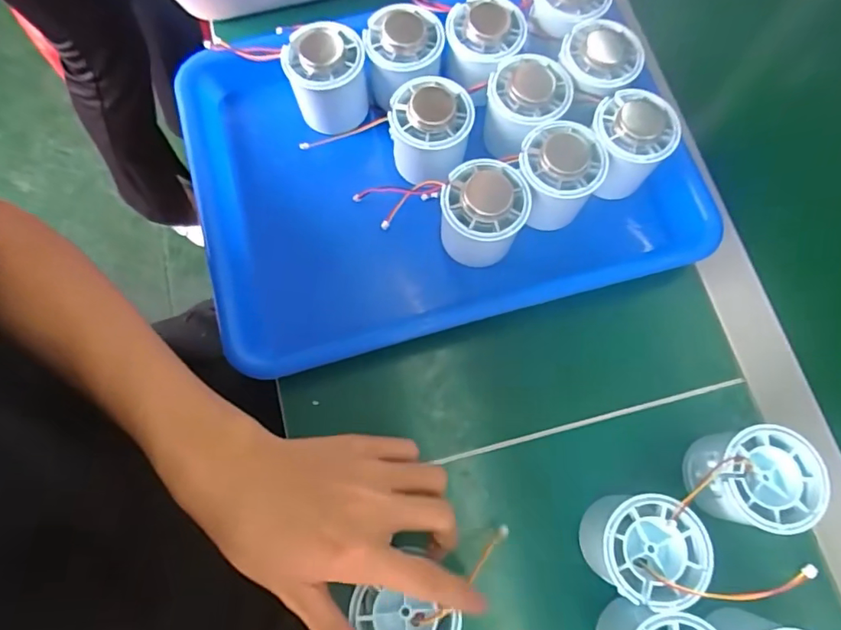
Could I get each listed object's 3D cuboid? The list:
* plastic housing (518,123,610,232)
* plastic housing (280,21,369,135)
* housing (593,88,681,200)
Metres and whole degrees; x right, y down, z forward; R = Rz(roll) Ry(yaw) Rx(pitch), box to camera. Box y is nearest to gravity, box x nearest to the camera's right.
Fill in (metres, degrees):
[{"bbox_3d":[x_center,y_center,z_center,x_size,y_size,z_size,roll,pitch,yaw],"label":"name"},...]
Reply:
[{"bbox_3d":[0.093,-0.092,0.352,0.055,0.048,0.051,-11,74,-4],"label":"plastic housing"},{"bbox_3d":[-0.066,-0.169,0.376,0.053,0.053,0.050,-3,74,-2],"label":"plastic housing"},{"bbox_3d":[0.142,-0.119,0.361,0.052,0.052,0.053,0,73,-1],"label":"housing"}]

